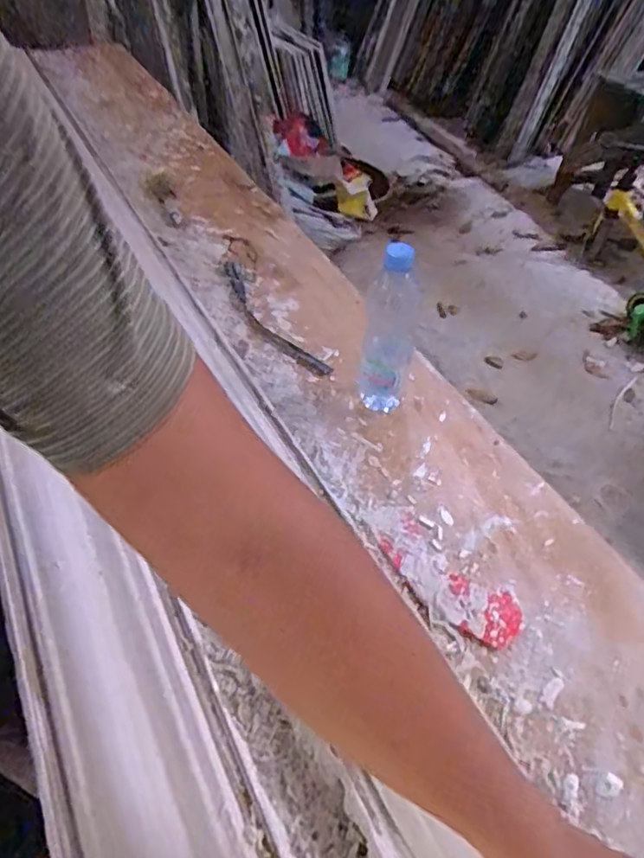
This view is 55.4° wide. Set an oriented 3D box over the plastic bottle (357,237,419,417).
[{"bbox_3d":[0.082,-0.123,0.773,0.061,0.241,0.073,4,46,4],"label":"plastic bottle"}]

